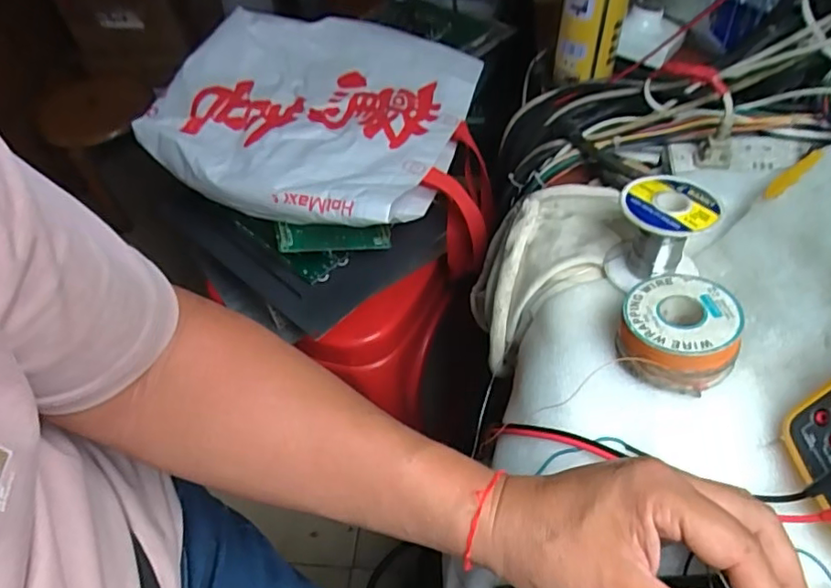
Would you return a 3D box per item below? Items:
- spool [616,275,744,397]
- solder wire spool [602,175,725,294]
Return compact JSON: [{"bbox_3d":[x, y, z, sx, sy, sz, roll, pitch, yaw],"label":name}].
[{"bbox_3d":[0.166,0.023,0.367,0.066,0.038,0.069,16,55,17],"label":"spool"},{"bbox_3d":[0.176,-0.045,0.410,0.062,0.056,0.067,-3,51,3],"label":"solder wire spool"}]

